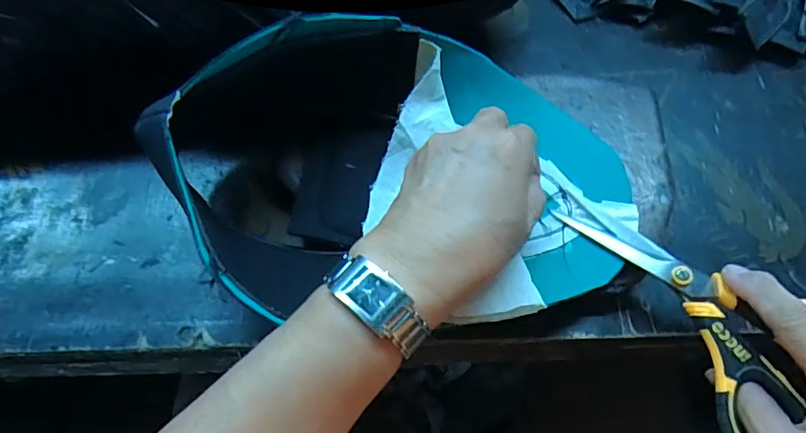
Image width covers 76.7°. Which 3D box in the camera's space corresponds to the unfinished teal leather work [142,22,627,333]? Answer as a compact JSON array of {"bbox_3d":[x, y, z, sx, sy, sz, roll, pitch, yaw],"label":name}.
[{"bbox_3d":[0.009,-0.030,0.300,0.276,0.100,0.178,4,66,1],"label":"unfinished teal leather work"}]

